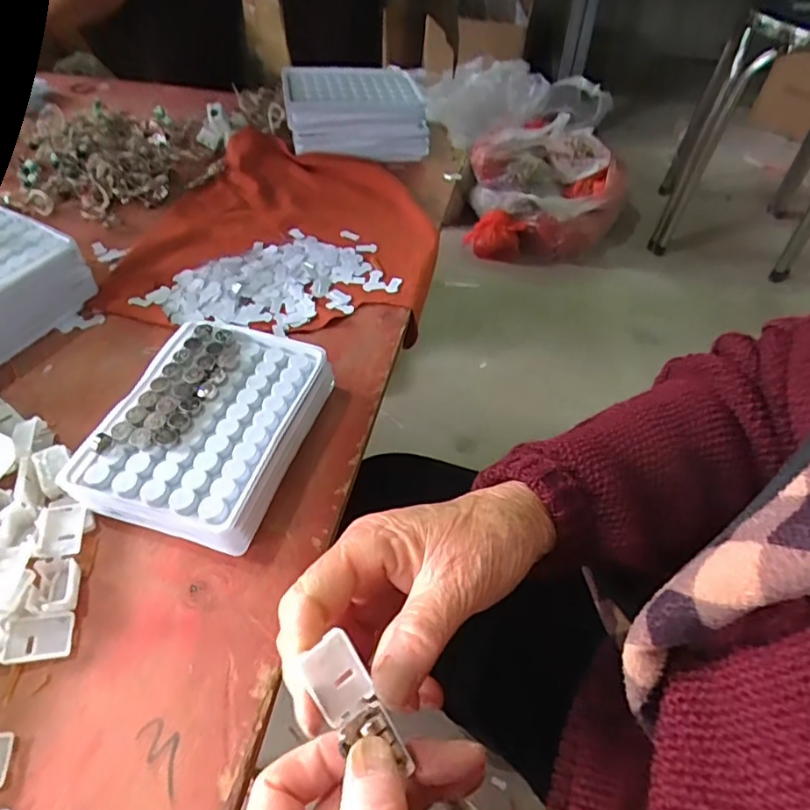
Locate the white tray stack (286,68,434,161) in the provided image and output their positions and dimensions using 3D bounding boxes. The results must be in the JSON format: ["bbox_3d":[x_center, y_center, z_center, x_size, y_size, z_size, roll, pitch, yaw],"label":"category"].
[{"bbox_3d":[-0.050,-0.294,0.568,0.132,0.051,0.098,-6,50,-5],"label":"white tray stack"}]

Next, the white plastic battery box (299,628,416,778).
[{"bbox_3d":[-0.016,0.104,0.197,0.020,0.008,0.050,-37,95,-27],"label":"white plastic battery box"}]

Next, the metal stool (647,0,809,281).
[{"bbox_3d":[0.788,-0.583,1.246,0.315,0.472,0.346,19,53,13],"label":"metal stool"}]

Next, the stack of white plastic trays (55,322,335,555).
[{"bbox_3d":[-0.107,0.014,0.322,0.095,0.036,0.132,13,51,9],"label":"stack of white plastic trays"}]

